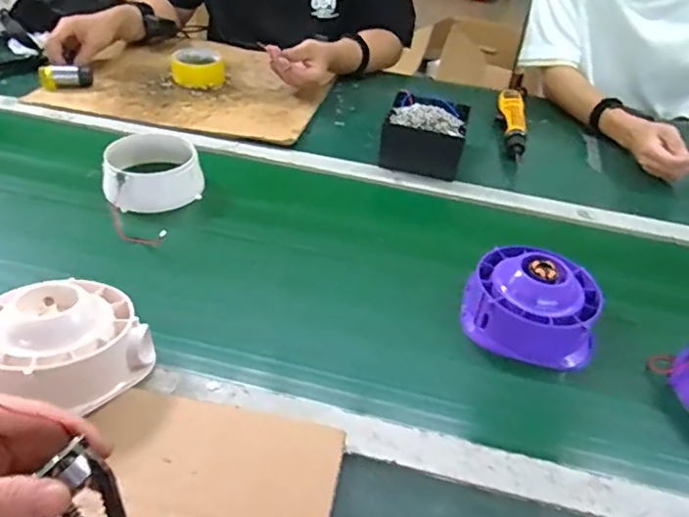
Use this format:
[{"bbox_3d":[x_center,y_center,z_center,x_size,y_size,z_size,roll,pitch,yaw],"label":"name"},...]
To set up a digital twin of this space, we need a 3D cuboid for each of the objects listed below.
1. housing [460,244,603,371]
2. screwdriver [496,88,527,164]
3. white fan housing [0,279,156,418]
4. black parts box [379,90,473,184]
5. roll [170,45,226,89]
[{"bbox_3d":[0.199,0.040,0.601,0.131,0.074,0.123,14,39,12],"label":"housing"},{"bbox_3d":[0.282,-0.234,0.968,0.046,0.044,0.194,9,39,6],"label":"screwdriver"},{"bbox_3d":[-0.238,0.069,0.482,0.123,0.060,0.121,-22,45,-29],"label":"white fan housing"},{"bbox_3d":[0.126,-0.191,0.869,0.120,0.072,0.146,13,39,11],"label":"black parts box"},{"bbox_3d":[-0.267,-0.347,1.030,0.095,0.040,0.096,-6,39,-12],"label":"roll"}]

